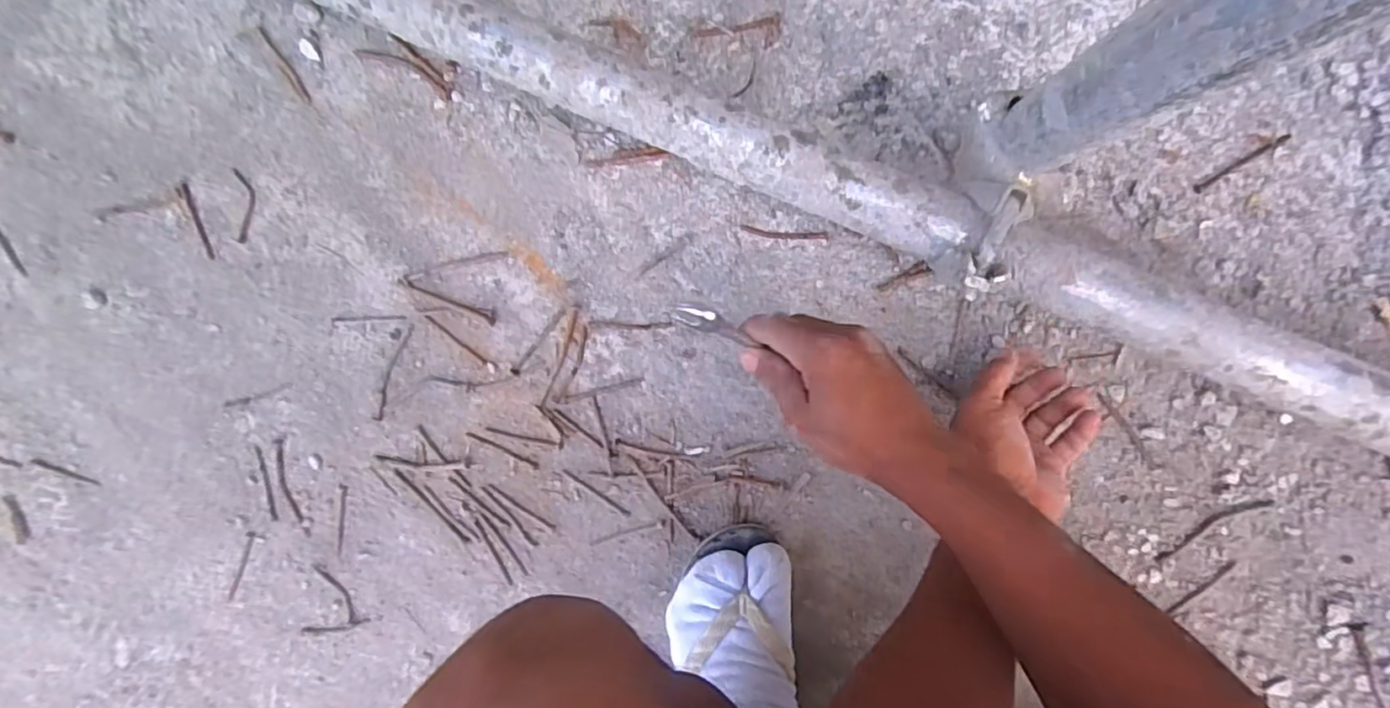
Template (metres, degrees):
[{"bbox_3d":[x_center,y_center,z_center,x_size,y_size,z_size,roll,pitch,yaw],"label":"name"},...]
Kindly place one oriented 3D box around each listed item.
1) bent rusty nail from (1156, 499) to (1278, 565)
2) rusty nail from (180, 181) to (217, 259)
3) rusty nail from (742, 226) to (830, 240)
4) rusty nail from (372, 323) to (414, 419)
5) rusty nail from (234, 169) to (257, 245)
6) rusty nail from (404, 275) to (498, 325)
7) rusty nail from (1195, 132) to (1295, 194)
[{"bbox_3d":[0.418,0.140,0.499,0.097,0.004,0.015,-34,90,9],"label":"bent rusty nail"},{"bbox_3d":[-0.474,-0.127,0.590,0.009,0.005,0.076,-19,92,8],"label":"rusty nail"},{"bbox_3d":[0.075,-0.101,0.517,0.071,0.004,0.008,6,96,7],"label":"rusty nail"},{"bbox_3d":[-0.281,0.018,0.573,0.011,0.004,0.097,23,97,5],"label":"rusty nail"},{"bbox_3d":[-0.420,-0.138,0.578,0.024,0.004,0.068,-3,95,7],"label":"rusty nail"},{"bbox_3d":[-0.221,-0.049,0.559,0.094,0.006,0.014,21,97,5],"label":"rusty nail"},{"bbox_3d":[0.418,-0.145,0.473,0.073,0.004,0.006,-32,91,9],"label":"rusty nail"}]

